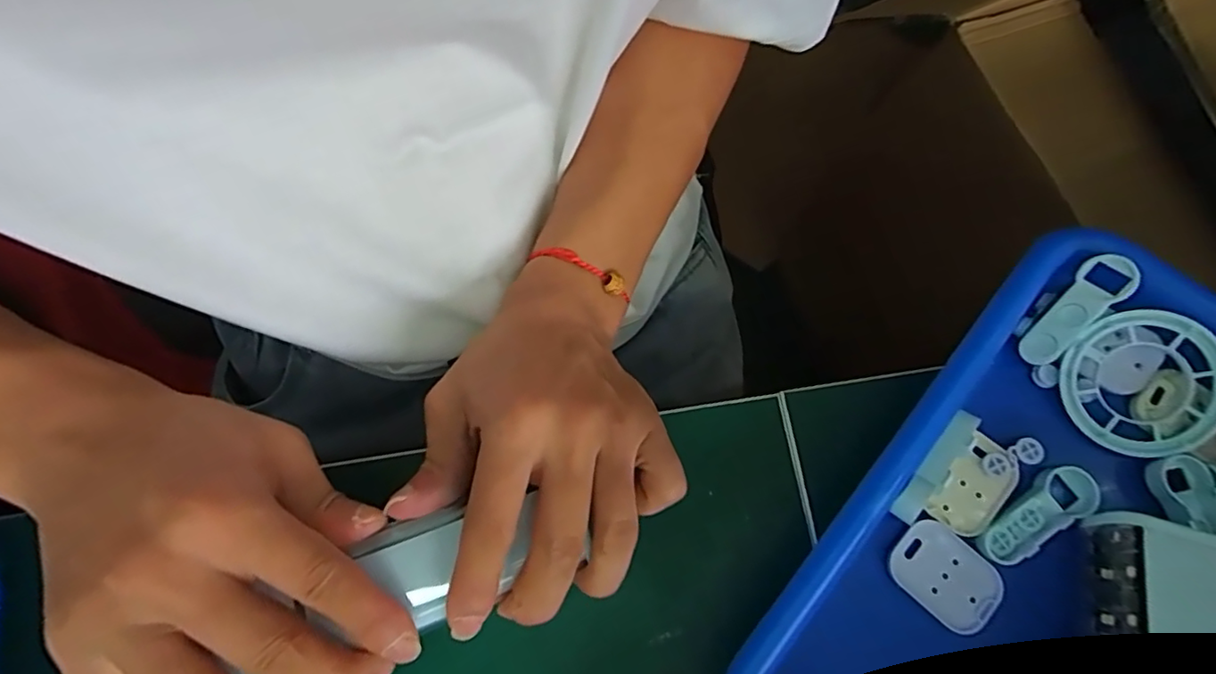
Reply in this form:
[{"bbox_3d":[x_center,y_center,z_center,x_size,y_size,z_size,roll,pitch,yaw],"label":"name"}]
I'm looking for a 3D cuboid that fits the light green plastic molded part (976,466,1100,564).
[{"bbox_3d":[0.163,0.068,0.219,0.049,0.006,0.019,-29,76,-6],"label":"light green plastic molded part"}]

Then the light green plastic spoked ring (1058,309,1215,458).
[{"bbox_3d":[0.209,0.018,0.222,0.050,0.018,0.055,0,75,2],"label":"light green plastic spoked ring"}]

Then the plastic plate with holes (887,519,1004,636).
[{"bbox_3d":[0.128,0.091,0.219,0.041,0.006,0.029,41,80,11],"label":"plastic plate with holes"}]

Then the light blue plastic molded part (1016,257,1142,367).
[{"bbox_3d":[0.185,-0.009,0.226,0.018,0.004,0.048,43,116,34],"label":"light blue plastic molded part"}]

